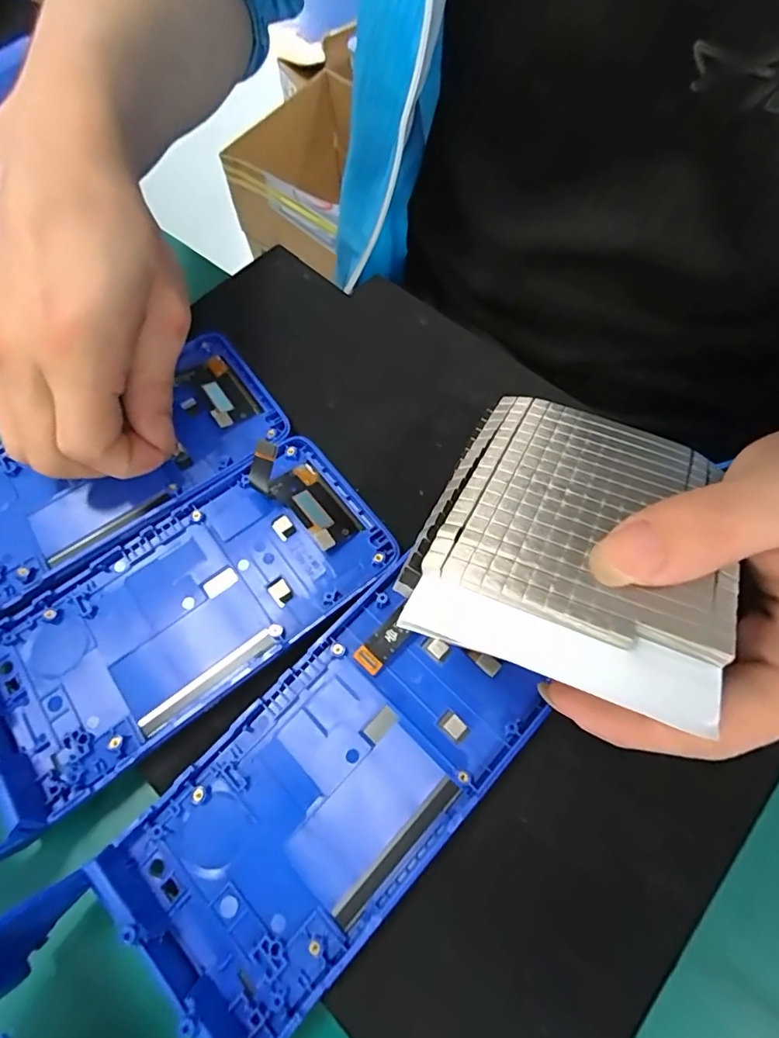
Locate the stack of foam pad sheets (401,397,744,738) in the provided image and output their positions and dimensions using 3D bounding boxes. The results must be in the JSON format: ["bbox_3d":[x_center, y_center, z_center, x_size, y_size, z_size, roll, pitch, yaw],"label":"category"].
[{"bbox_3d":[0.060,0.002,0.173,0.088,0.011,0.114,19,50,16],"label":"stack of foam pad sheets"}]

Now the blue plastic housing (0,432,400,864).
[{"bbox_3d":[-0.105,0.040,0.193,0.216,0.044,0.088,-38,70,-14],"label":"blue plastic housing"}]

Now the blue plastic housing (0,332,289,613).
[{"bbox_3d":[-0.154,-0.013,0.230,0.217,0.043,0.086,-27,65,-18],"label":"blue plastic housing"}]

